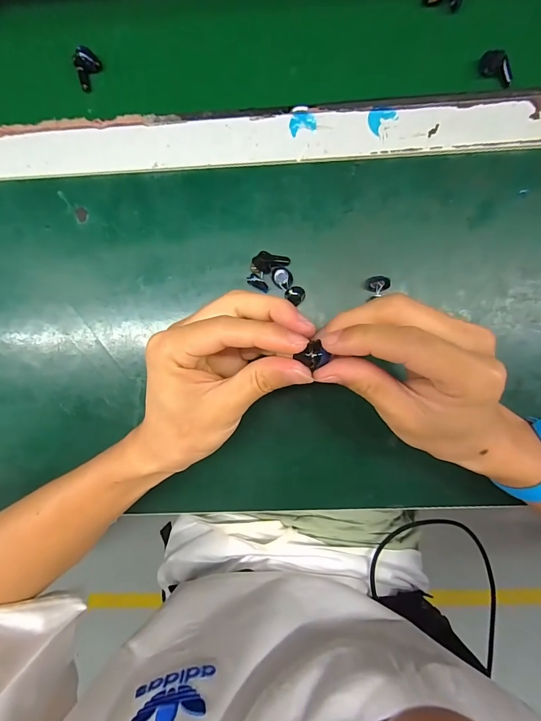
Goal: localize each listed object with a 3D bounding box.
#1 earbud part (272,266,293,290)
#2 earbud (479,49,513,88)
[{"bbox_3d":[0.011,-0.069,0.307,0.016,0.009,0.019,-22,90,3],"label":"earbud part"},{"bbox_3d":[0.184,-0.236,0.291,0.031,0.011,0.013,34,93,1],"label":"earbud"}]

